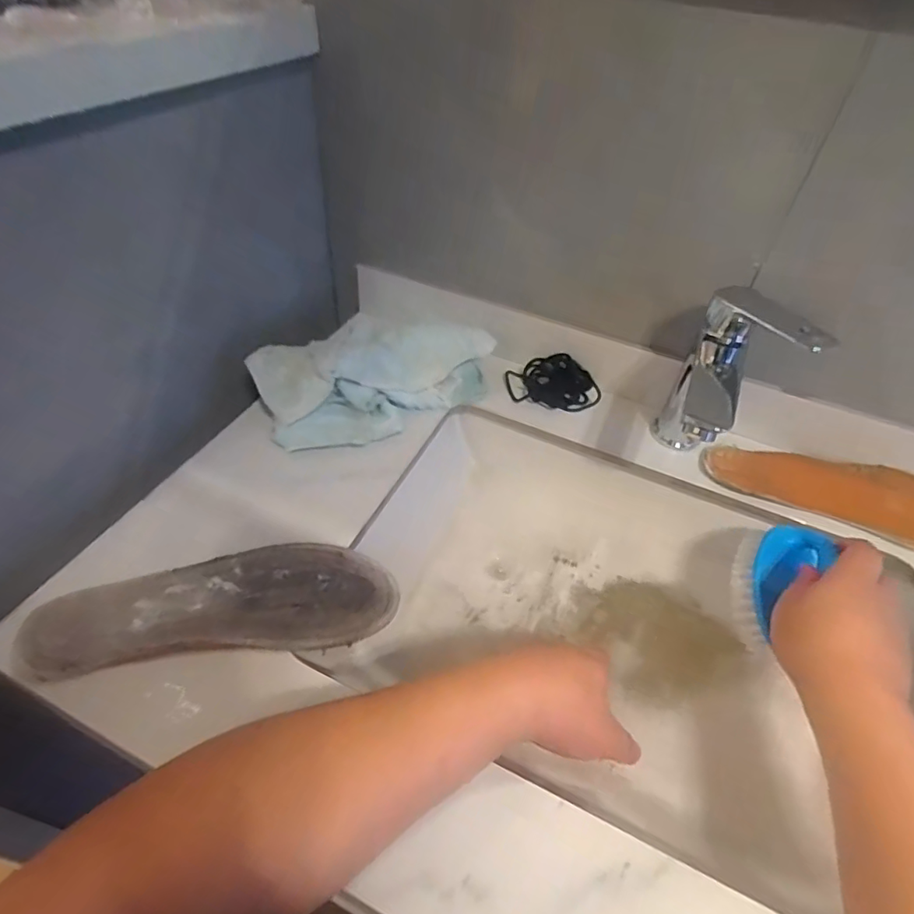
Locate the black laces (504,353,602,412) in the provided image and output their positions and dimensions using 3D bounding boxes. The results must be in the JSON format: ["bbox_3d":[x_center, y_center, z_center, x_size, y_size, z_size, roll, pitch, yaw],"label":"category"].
[{"bbox_3d":[0.104,-0.083,0.576,0.098,0.031,0.050,5,47,-1],"label":"black laces"}]

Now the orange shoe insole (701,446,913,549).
[{"bbox_3d":[0.366,0.036,0.498,0.251,0.025,0.075,19,48,12],"label":"orange shoe insole"}]

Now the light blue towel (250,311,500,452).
[{"bbox_3d":[-0.088,-0.095,0.543,0.234,0.068,0.150,-24,53,-25],"label":"light blue towel"}]

